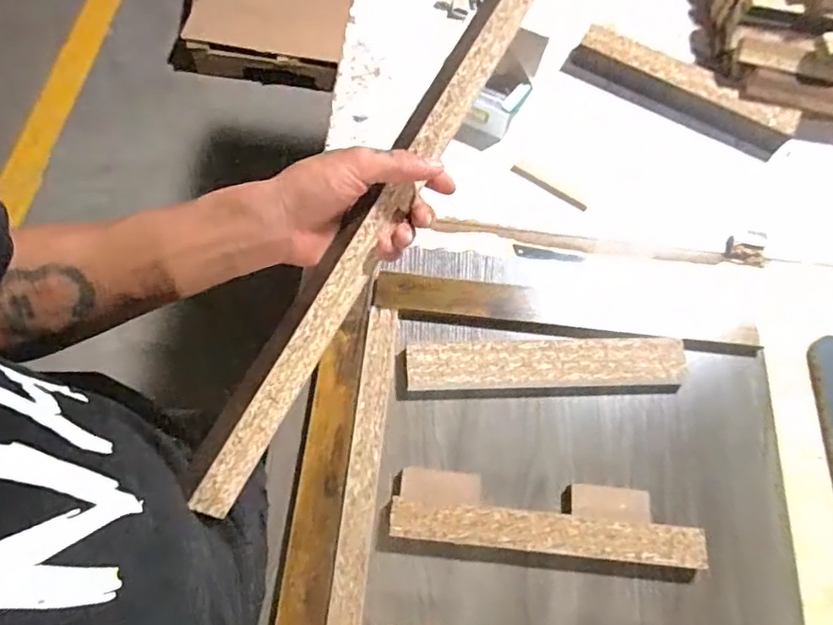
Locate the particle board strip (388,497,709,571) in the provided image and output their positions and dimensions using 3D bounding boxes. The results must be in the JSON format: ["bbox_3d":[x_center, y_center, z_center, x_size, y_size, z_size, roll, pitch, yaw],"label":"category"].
[{"bbox_3d":[0.129,0.224,0.577,0.309,0.027,0.043,5,68,0],"label":"particle board strip"}]

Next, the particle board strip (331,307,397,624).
[{"bbox_3d":[-0.058,0.262,0.552,0.042,0.036,0.556,6,67,0],"label":"particle board strip"}]

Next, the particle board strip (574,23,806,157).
[{"bbox_3d":[0.378,-0.320,0.812,0.313,0.039,0.052,28,70,9],"label":"particle board strip"}]

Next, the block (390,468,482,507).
[{"bbox_3d":[0.021,0.183,0.597,0.089,0.024,0.034,3,68,-1],"label":"block"}]

